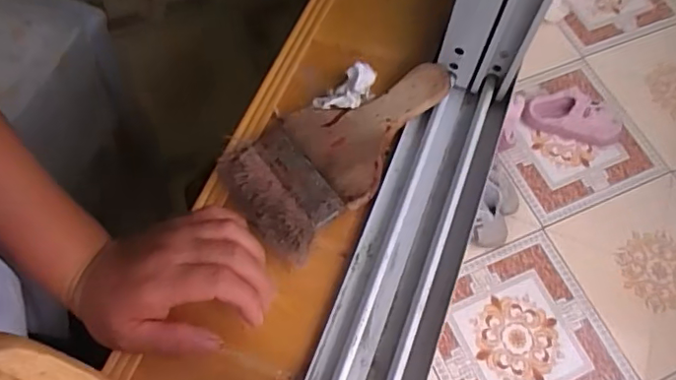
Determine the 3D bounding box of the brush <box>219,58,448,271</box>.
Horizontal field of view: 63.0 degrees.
[{"bbox_3d":[0.002,-0.042,0.423,0.099,0.022,0.192,42,70,17],"label":"brush"}]

